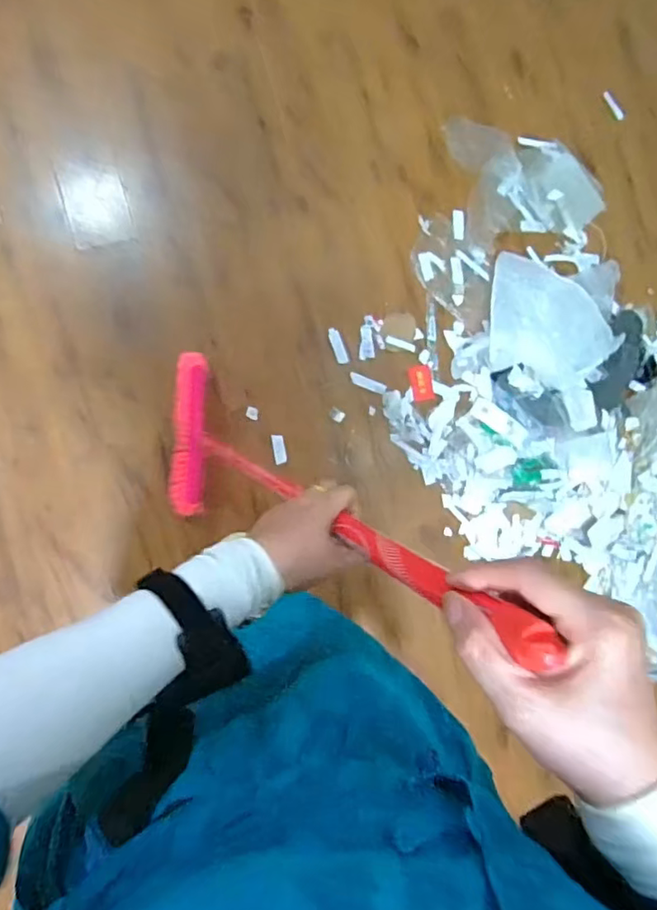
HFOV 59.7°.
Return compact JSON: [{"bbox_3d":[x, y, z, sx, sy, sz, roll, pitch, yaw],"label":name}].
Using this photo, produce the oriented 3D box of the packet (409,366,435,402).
[{"bbox_3d":[0.225,-0.172,1.381,0.057,0.013,0.085,-12,91,-10],"label":"packet"}]

